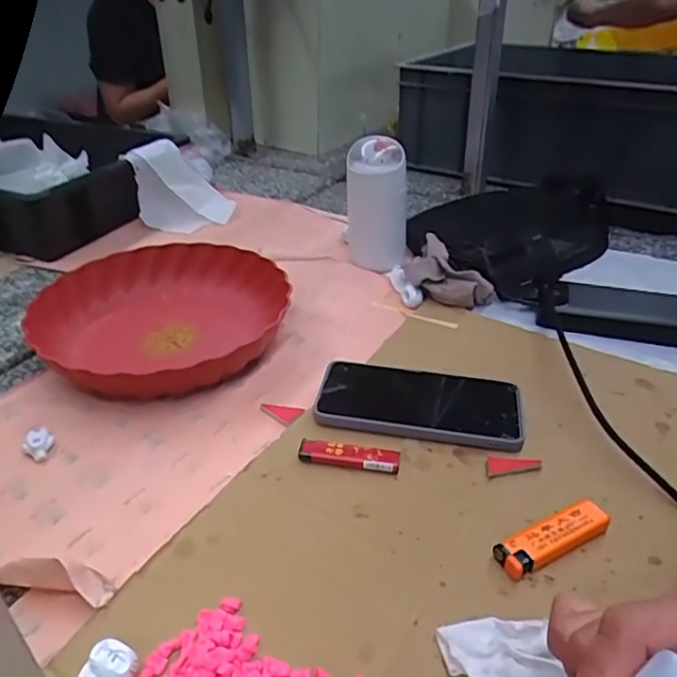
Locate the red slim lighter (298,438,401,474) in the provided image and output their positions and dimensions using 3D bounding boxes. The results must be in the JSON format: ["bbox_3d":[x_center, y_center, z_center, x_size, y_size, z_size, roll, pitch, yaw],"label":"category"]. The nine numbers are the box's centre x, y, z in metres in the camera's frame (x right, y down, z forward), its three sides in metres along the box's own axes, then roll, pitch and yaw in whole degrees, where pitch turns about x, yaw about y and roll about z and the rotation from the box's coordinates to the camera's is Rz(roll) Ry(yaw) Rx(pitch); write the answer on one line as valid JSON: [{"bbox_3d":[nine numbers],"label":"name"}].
[{"bbox_3d":[0.008,0.086,0.434,0.073,0.012,0.018,8,35,9],"label":"red slim lighter"}]

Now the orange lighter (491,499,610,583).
[{"bbox_3d":[0.137,0.127,0.373,0.080,0.015,0.023,-16,38,-24],"label":"orange lighter"}]

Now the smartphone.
[{"bbox_3d":[0.066,0.051,0.484,0.161,0.016,0.080,8,35,8],"label":"smartphone"}]

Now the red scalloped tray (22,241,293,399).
[{"bbox_3d":[-0.169,-0.021,0.572,0.232,0.046,0.230,0,34,-4],"label":"red scalloped tray"}]

